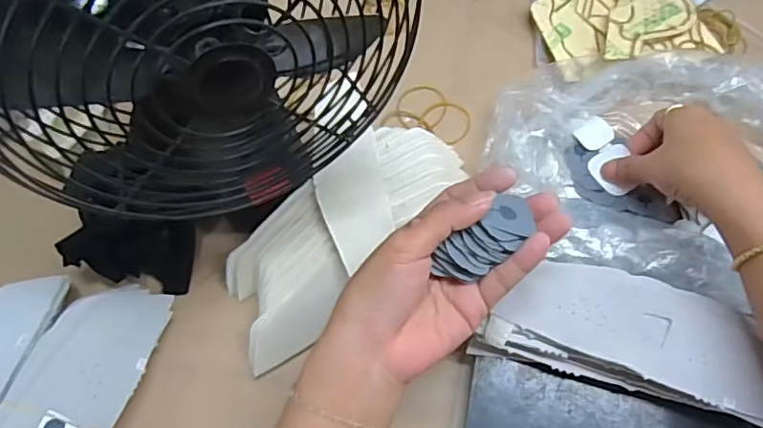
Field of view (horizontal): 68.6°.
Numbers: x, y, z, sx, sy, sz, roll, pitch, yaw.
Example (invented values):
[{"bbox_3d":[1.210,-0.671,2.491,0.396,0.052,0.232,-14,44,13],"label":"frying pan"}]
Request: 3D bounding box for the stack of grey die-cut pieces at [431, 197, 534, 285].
[{"bbox_3d":[0.062,0.014,0.319,0.067,0.016,0.026,-37,73,-15],"label":"stack of grey die-cut pieces"}]

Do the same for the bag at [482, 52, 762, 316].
[{"bbox_3d":[0.224,-0.037,0.430,0.269,0.064,0.211,-1,68,-2],"label":"bag"}]

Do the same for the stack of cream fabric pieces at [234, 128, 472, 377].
[{"bbox_3d":[-0.031,0.009,0.417,0.095,0.053,0.222,40,72,14],"label":"stack of cream fabric pieces"}]

